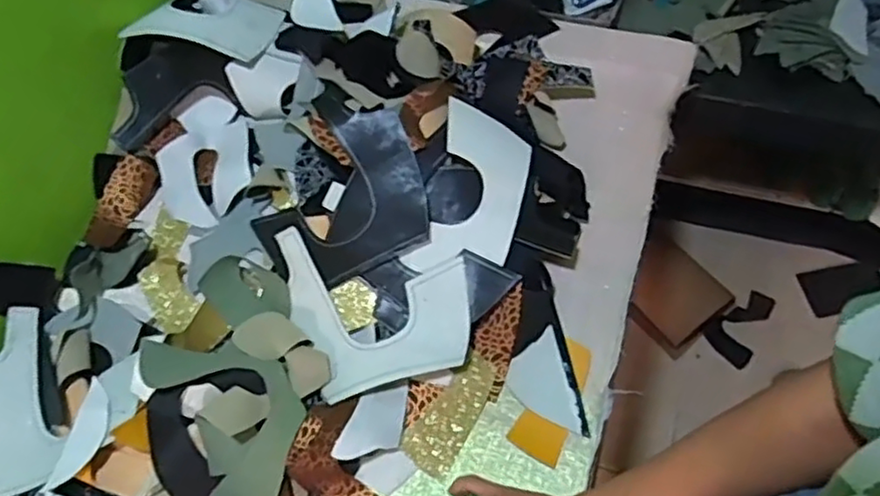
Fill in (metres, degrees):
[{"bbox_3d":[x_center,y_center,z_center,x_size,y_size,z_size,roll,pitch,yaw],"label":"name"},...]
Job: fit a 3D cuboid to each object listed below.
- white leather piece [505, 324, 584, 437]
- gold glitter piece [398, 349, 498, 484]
[{"bbox_3d":[0.099,0.135,0.664,0.058,0.005,0.101,-14,63,-3],"label":"white leather piece"},{"bbox_3d":[0.013,0.159,0.655,0.051,0.008,0.121,33,70,4],"label":"gold glitter piece"}]

